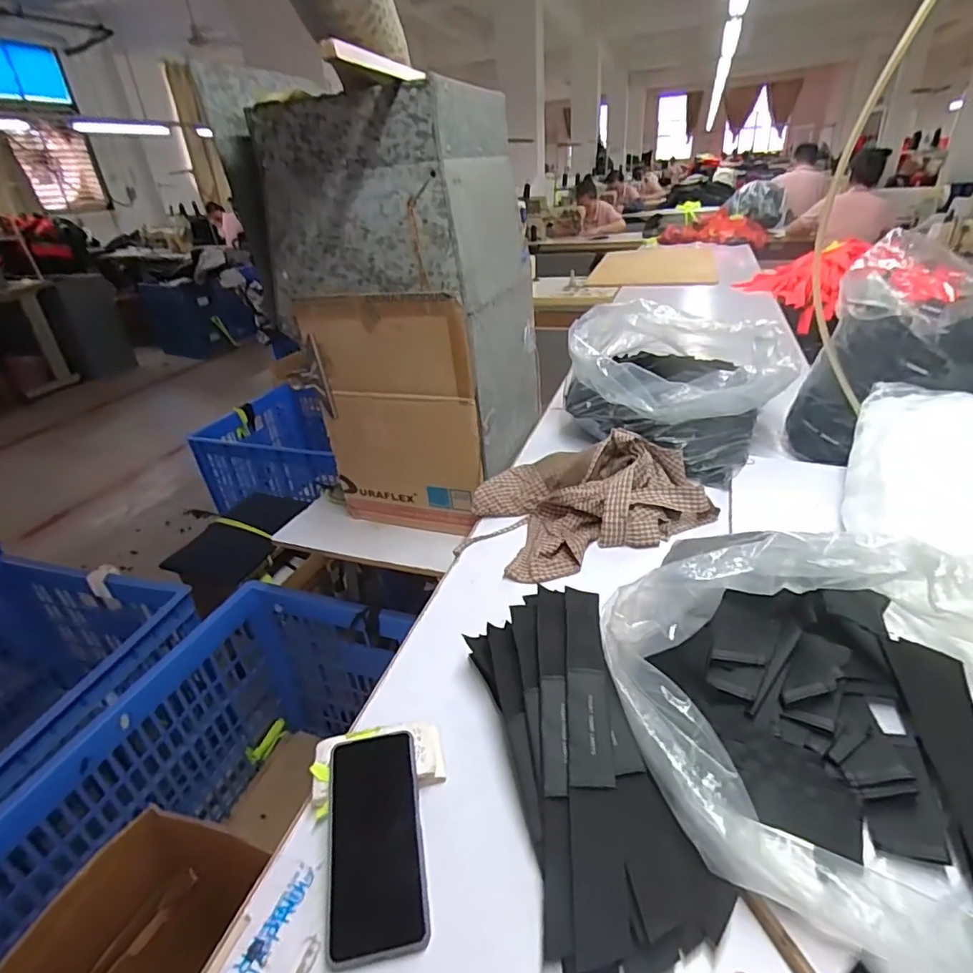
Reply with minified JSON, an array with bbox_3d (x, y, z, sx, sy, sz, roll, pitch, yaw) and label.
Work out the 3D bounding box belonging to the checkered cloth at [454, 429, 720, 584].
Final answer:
[{"bbox_3d":[0.148,0.012,0.866,0.370,0.102,0.229,-13,31,-14],"label":"checkered cloth"}]

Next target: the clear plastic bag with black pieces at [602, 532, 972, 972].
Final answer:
[{"bbox_3d":[0.325,0.190,0.434,0.399,0.168,0.340,-5,30,-1],"label":"clear plastic bag with black pieces"}]

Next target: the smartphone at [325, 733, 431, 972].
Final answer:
[{"bbox_3d":[-0.097,0.300,0.466,0.080,0.010,0.165,-6,41,-9],"label":"smartphone"}]

